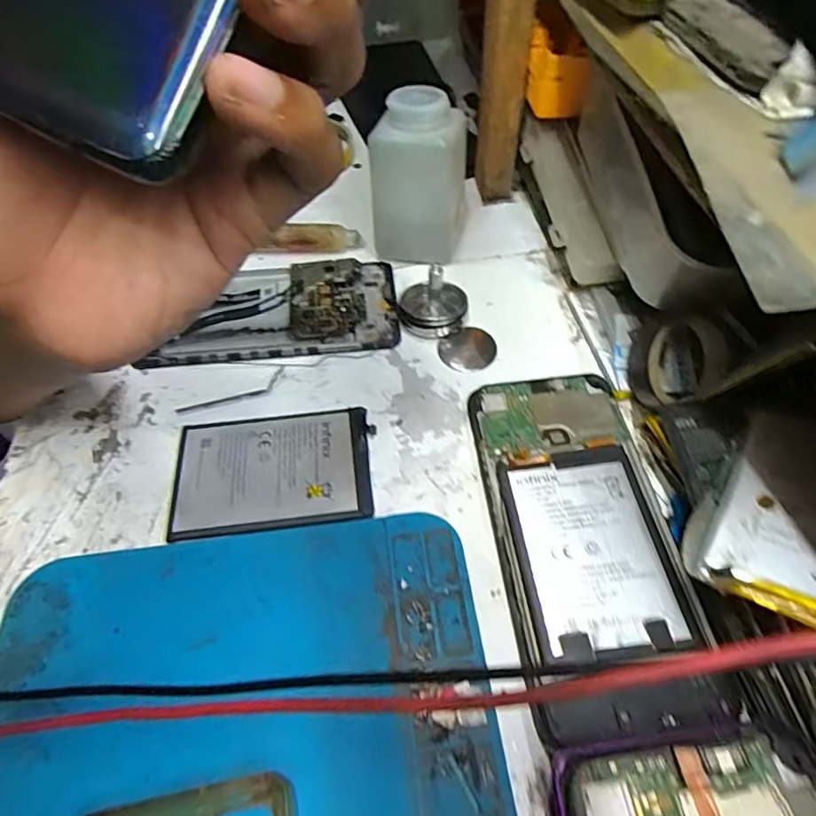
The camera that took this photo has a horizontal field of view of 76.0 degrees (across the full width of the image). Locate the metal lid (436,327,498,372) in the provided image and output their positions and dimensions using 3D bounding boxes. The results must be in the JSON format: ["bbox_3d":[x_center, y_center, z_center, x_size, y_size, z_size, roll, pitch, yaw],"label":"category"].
[{"bbox_3d":[0.037,-0.034,0.309,0.034,0.004,0.030,-29,59,-18],"label":"metal lid"}]

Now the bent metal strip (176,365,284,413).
[{"bbox_3d":[-0.096,-0.008,0.288,0.061,0.004,0.013,-25,58,-16],"label":"bent metal strip"}]

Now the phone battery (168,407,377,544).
[{"bbox_3d":[-0.067,0.030,0.261,0.095,0.004,0.063,-6,55,-3],"label":"phone battery"}]

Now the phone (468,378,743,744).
[{"bbox_3d":[0.075,0.050,0.229,0.072,0.006,0.159,-7,53,0],"label":"phone"}]

